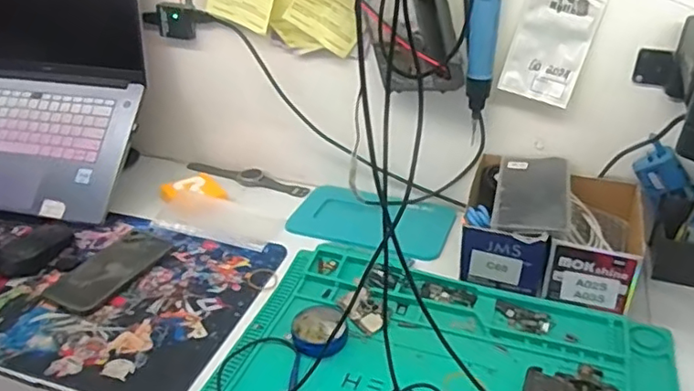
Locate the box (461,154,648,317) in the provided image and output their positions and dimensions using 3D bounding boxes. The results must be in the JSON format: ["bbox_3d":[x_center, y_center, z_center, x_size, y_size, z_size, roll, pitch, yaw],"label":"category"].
[{"bbox_3d":[0.258,0.037,0.748,0.201,0.093,0.183,12,31,21],"label":"box"}]

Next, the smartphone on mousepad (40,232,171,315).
[{"bbox_3d":[-0.302,0.092,0.763,0.076,0.010,0.158,10,31,19],"label":"smartphone on mousepad"}]

